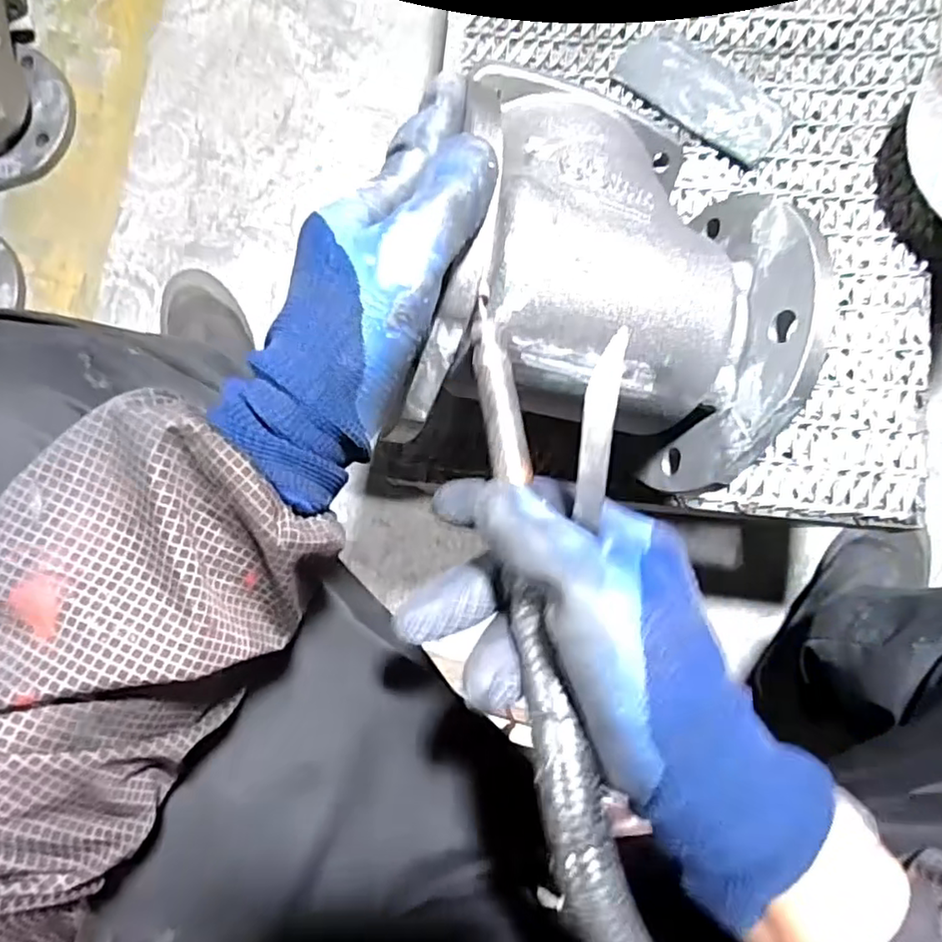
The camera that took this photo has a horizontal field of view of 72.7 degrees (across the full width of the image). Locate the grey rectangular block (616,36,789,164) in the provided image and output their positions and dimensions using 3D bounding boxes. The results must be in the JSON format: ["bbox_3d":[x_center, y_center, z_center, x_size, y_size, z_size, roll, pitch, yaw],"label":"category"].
[{"bbox_3d":[0.182,-0.297,0.502,0.136,0.012,0.060,37,88,6],"label":"grey rectangular block"}]

